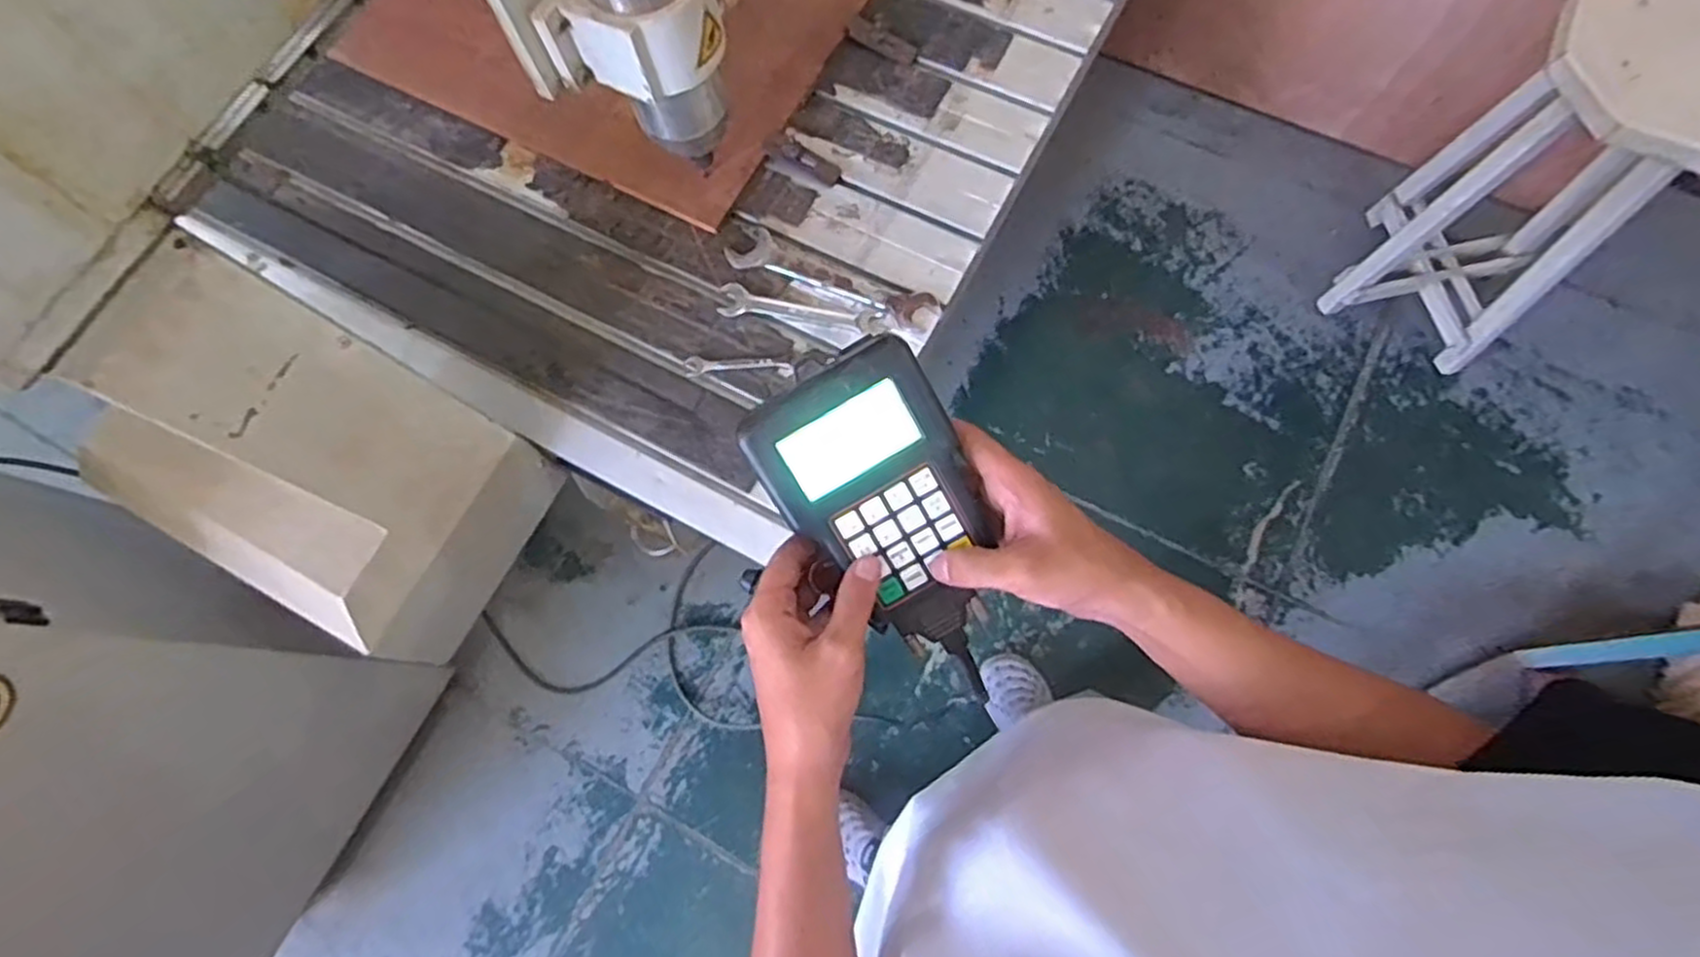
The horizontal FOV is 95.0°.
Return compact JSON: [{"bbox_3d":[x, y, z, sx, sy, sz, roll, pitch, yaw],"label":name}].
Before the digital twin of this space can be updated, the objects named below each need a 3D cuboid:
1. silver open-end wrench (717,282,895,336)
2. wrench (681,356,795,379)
[{"bbox_3d":[-0.050,-0.189,0.888,0.196,0.009,0.040,12,74,5],"label":"silver open-end wrench"},{"bbox_3d":[-0.124,-0.125,0.872,0.119,0.007,0.025,-1,75,1],"label":"wrench"}]

